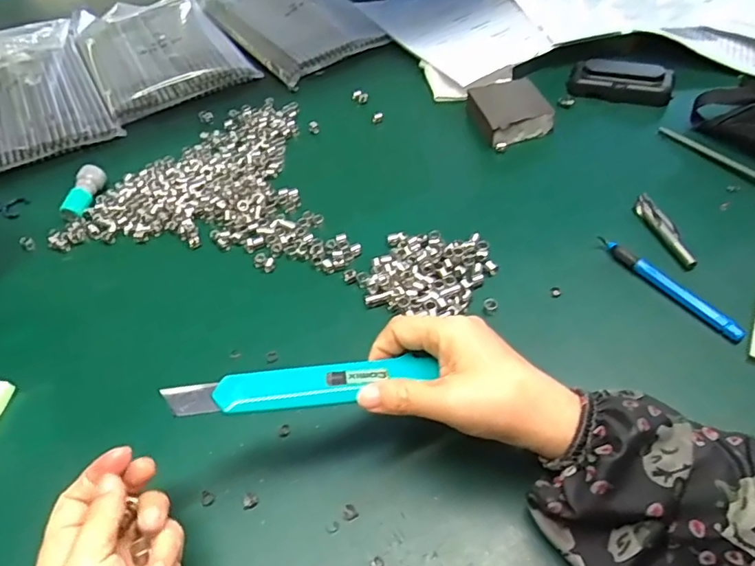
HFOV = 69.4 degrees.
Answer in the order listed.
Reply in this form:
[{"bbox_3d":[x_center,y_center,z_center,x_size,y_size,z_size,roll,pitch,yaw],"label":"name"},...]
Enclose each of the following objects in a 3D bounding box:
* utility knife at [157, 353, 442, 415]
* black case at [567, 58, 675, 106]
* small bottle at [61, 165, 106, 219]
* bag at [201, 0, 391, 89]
[{"bbox_3d":[-0.041,0.059,0.310,0.147,0.006,0.025,-7,49,-10],"label":"utility knife"},{"bbox_3d":[0.258,-0.215,0.575,0.101,0.038,0.030,14,53,18],"label":"black case"},{"bbox_3d":[-0.291,-0.092,0.537,0.021,0.019,0.058,4,51,10],"label":"small bottle"},{"bbox_3d":[-0.126,-0.388,0.771,0.178,0.022,0.317,-28,52,-16],"label":"bag"}]

